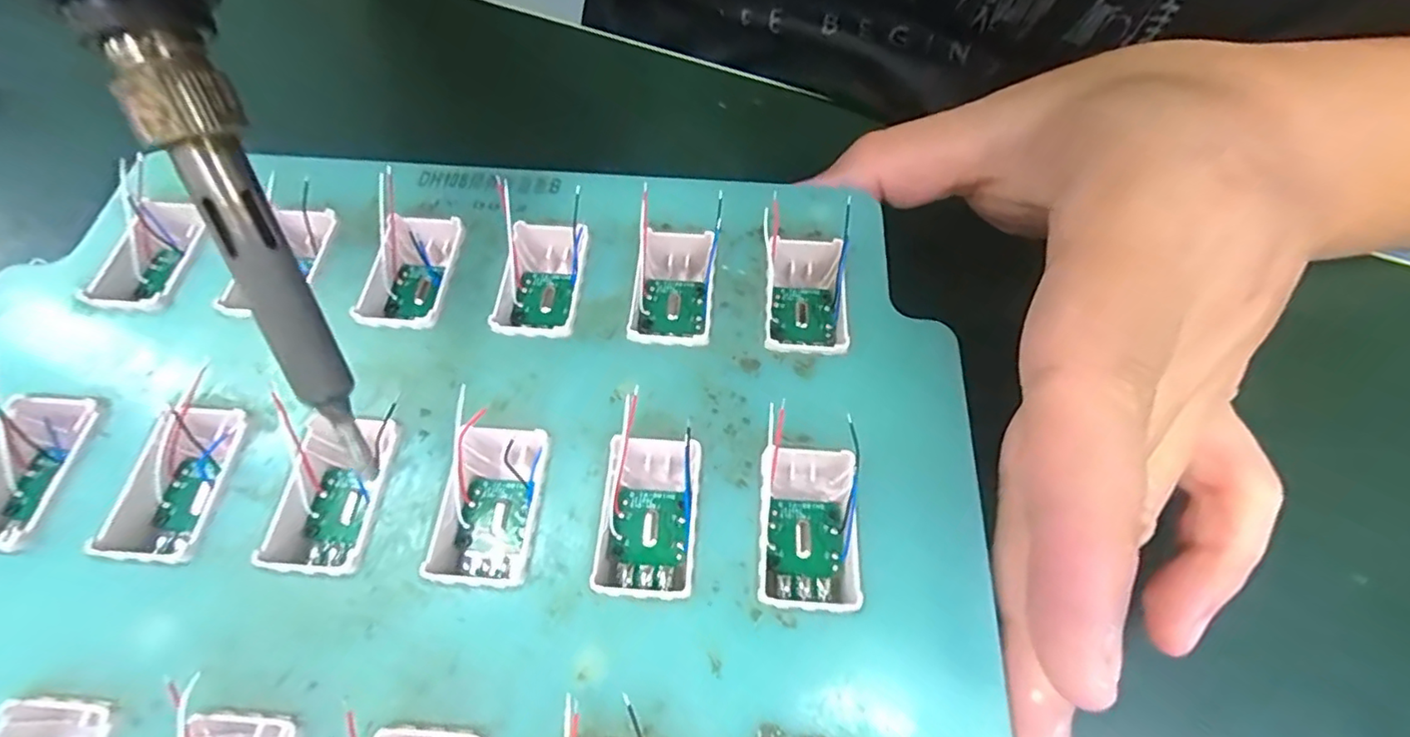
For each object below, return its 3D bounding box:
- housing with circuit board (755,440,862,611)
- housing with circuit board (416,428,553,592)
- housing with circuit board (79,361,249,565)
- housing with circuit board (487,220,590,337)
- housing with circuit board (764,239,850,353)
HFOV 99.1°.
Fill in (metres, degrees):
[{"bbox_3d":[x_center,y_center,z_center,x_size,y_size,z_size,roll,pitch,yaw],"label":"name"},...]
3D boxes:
[{"bbox_3d":[0.022,0.033,0.124,0.020,0.010,0.031,4,63,2],"label":"housing with circuit board"},{"bbox_3d":[-0.044,0.028,0.126,0.019,0.011,0.034,3,63,1],"label":"housing with circuit board"},{"bbox_3d":[-0.108,0.022,0.126,0.020,0.011,0.036,5,63,2],"label":"housing with circuit board"},{"bbox_3d":[-0.040,-0.021,0.150,0.019,0.010,0.032,6,63,3],"label":"housing with circuit board"},{"bbox_3d":[0.025,-0.017,0.149,0.019,0.010,0.033,6,63,3],"label":"housing with circuit board"}]

